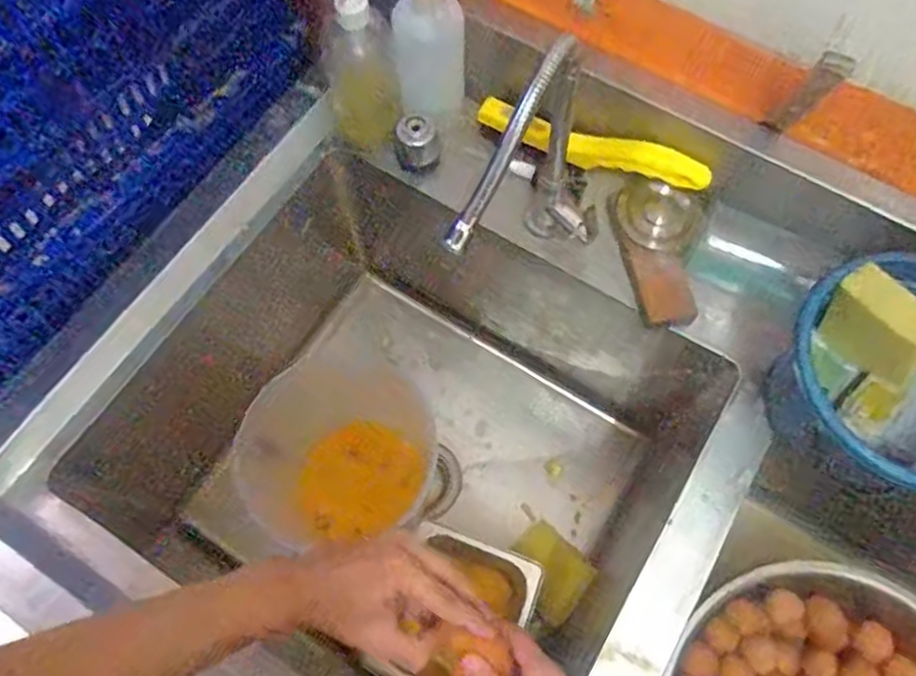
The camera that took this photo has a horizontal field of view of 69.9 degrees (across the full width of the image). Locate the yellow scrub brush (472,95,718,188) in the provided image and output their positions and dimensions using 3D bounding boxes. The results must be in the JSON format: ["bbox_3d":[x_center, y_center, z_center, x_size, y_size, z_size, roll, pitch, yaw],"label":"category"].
[{"bbox_3d":[0.134,-0.191,0.646,0.230,0.030,0.028,17,69,6],"label":"yellow scrub brush"}]

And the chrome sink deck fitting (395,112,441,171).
[{"bbox_3d":[-0.044,-0.209,0.698,0.046,0.044,0.041,-6,69,-3],"label":"chrome sink deck fitting"}]

